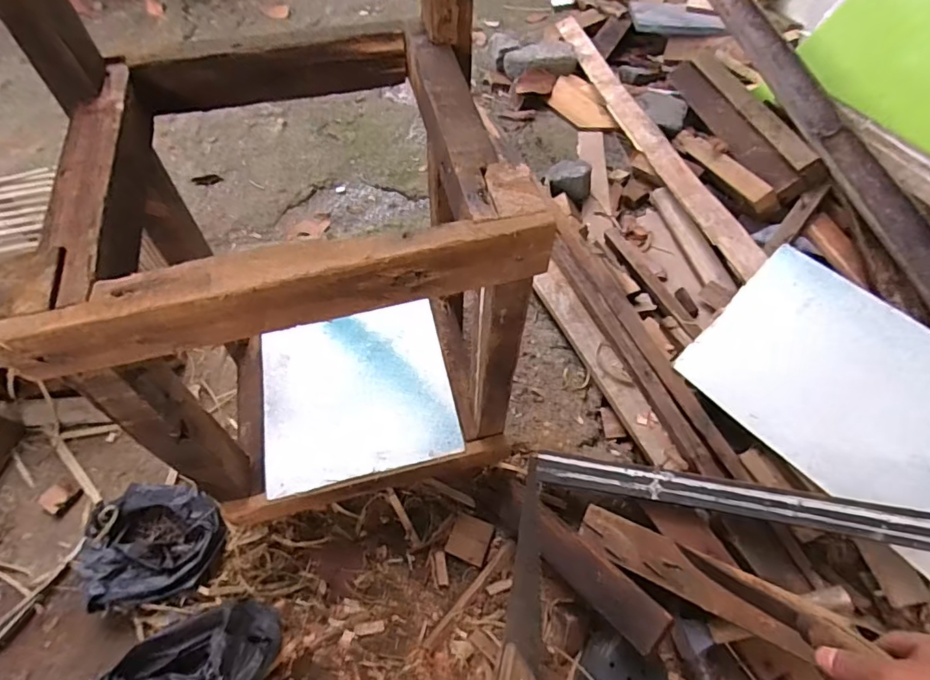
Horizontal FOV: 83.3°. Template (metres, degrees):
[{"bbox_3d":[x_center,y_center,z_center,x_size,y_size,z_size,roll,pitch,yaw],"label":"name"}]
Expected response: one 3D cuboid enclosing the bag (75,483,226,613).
[{"bbox_3d":[-0.469,0.299,0.780,0.202,0.064,0.169,-14,59,-6],"label":"bag"}]

